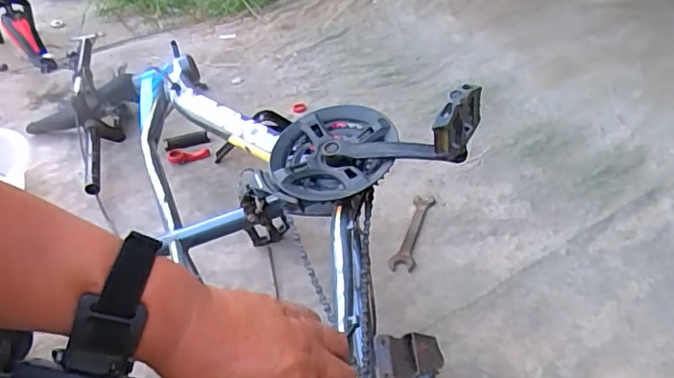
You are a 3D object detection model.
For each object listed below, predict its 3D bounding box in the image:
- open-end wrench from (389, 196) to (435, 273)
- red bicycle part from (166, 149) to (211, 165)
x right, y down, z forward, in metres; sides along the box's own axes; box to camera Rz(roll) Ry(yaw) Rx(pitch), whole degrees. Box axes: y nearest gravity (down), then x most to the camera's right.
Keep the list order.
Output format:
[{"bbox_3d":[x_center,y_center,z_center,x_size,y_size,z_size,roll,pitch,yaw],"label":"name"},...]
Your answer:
[{"bbox_3d":[0.135,0.077,0.959,0.041,0.013,0.183,10,40,20],"label":"open-end wrench"},{"bbox_3d":[-0.331,-0.075,1.219,0.091,0.027,0.031,-8,38,-3],"label":"red bicycle part"}]

